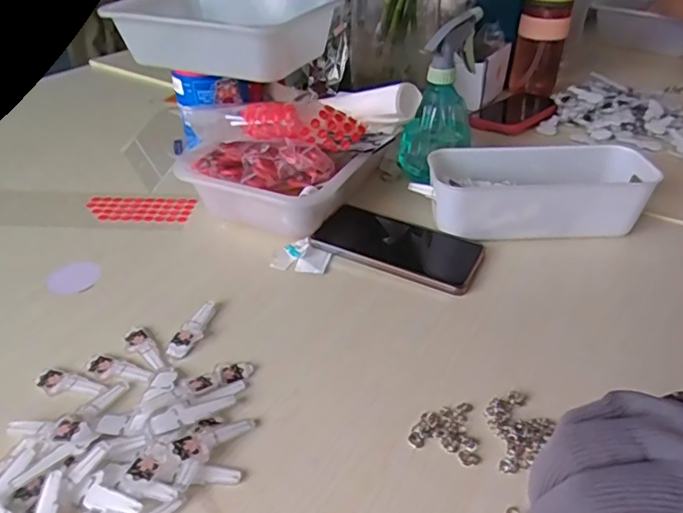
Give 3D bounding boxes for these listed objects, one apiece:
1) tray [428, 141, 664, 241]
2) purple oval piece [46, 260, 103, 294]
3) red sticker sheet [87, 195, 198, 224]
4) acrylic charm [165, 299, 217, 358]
[{"bbox_3d":[0.199,-0.065,0.543,0.225,0.069,0.086,0,38,1],"label":"tray"},{"bbox_3d":[-0.261,0.018,0.507,0.047,0.004,0.049,-27,45,-30],"label":"purple oval piece"},{"bbox_3d":[-0.236,-0.057,0.606,0.128,0.006,0.049,3,38,5],"label":"red sticker sheet"},{"bbox_3d":[-0.124,0.061,0.440,0.021,0.007,0.061,16,41,20],"label":"acrylic charm"}]

